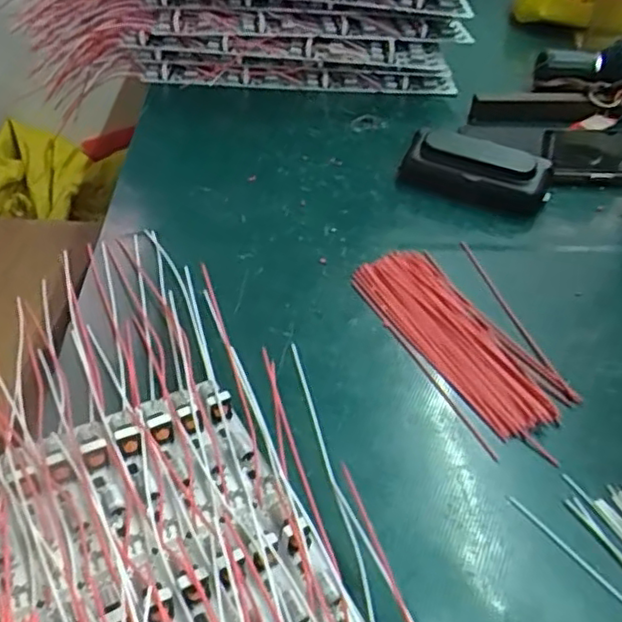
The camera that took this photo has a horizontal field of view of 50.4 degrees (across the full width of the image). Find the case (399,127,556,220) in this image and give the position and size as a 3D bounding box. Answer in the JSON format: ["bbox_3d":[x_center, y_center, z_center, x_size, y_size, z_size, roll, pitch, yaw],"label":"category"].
[{"bbox_3d":[0.122,-0.104,0.493,0.109,0.038,0.049,15,43,11],"label":"case"}]

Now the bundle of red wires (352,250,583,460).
[{"bbox_3d":[0.086,0.013,0.374,0.074,0.011,0.153,-12,45,-19],"label":"bundle of red wires"}]

